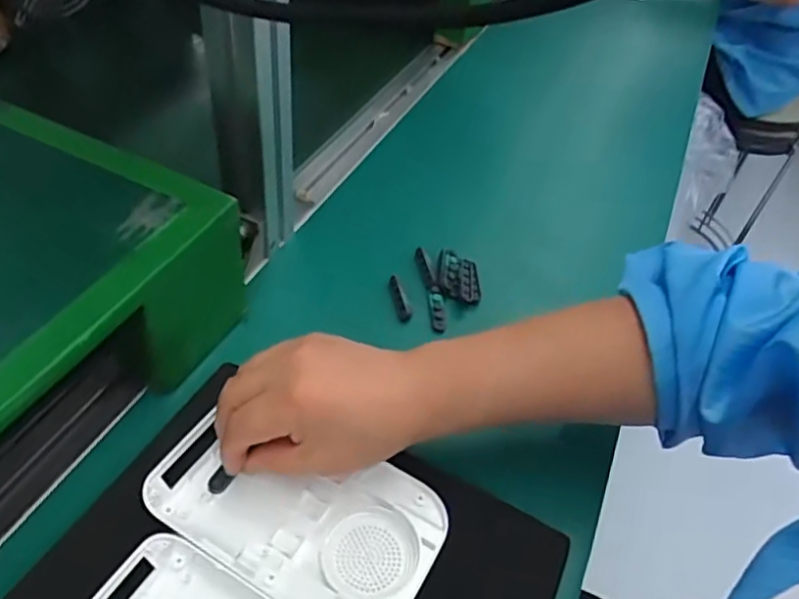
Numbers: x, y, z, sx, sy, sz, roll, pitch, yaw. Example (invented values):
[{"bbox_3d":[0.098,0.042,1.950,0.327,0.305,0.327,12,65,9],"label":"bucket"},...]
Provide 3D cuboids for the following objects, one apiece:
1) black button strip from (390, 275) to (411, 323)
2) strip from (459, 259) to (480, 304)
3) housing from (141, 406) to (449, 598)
[{"bbox_3d":[0.000,-0.002,0.480,0.009,0.011,0.040,-9,50,-11],"label":"black button strip"},{"bbox_3d":[0.057,-0.016,0.496,0.015,0.006,0.038,3,49,-1],"label":"strip"},{"bbox_3d":[-0.055,0.117,0.344,0.155,0.022,0.092,24,52,16],"label":"housing"}]

